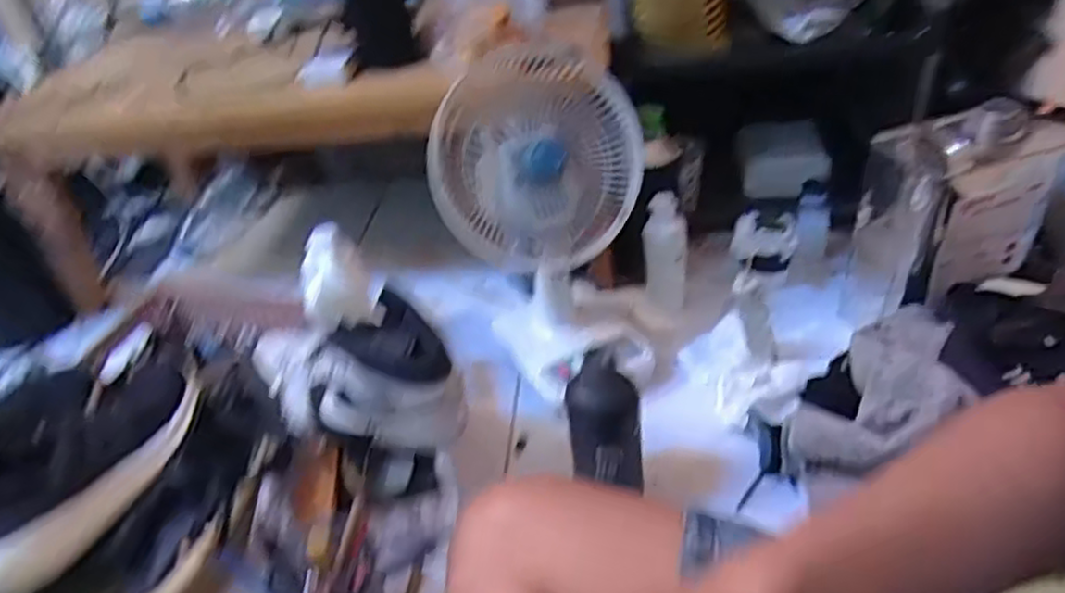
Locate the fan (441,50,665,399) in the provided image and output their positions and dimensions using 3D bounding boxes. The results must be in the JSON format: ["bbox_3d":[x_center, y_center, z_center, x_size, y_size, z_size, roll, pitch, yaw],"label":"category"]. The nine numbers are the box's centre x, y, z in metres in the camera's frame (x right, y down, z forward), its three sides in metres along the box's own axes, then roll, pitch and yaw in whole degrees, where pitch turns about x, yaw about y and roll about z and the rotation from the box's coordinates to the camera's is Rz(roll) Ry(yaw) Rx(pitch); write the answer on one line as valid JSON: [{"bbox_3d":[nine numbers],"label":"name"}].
[{"bbox_3d":[0.002,-0.138,0.765,0.220,0.220,0.140,-2,-2,-11],"label":"fan"}]

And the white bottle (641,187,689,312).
[{"bbox_3d":[0.163,-0.048,0.876,0.050,0.153,0.039,-2,37,8],"label":"white bottle"}]

